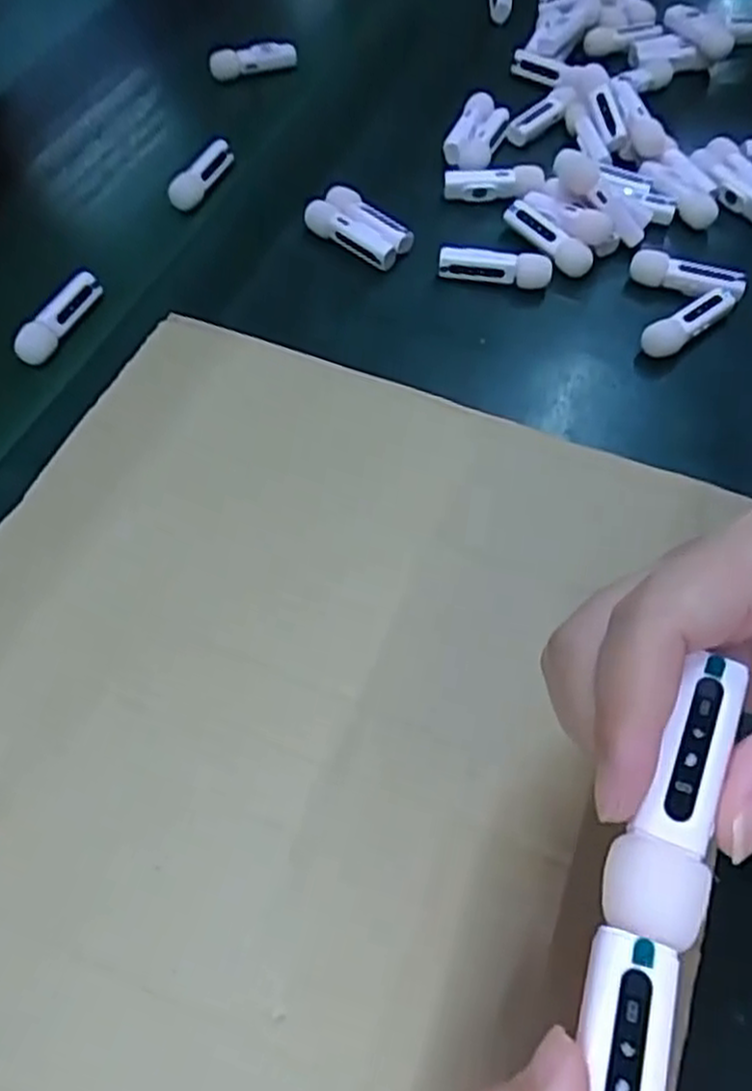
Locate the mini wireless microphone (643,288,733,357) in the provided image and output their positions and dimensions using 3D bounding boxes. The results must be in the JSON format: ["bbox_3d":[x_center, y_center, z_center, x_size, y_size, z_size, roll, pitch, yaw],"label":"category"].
[{"bbox_3d":[0.179,-0.126,0.438,0.063,0.022,0.017,-32,62,-16],"label":"mini wireless microphone"}]

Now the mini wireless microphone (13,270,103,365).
[{"bbox_3d":[-0.184,-0.133,0.445,0.019,0.016,0.065,25,62,17],"label":"mini wireless microphone"}]

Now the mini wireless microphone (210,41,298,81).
[{"bbox_3d":[-0.095,-0.376,0.591,0.069,0.018,0.017,-3,59,9],"label":"mini wireless microphone"}]

